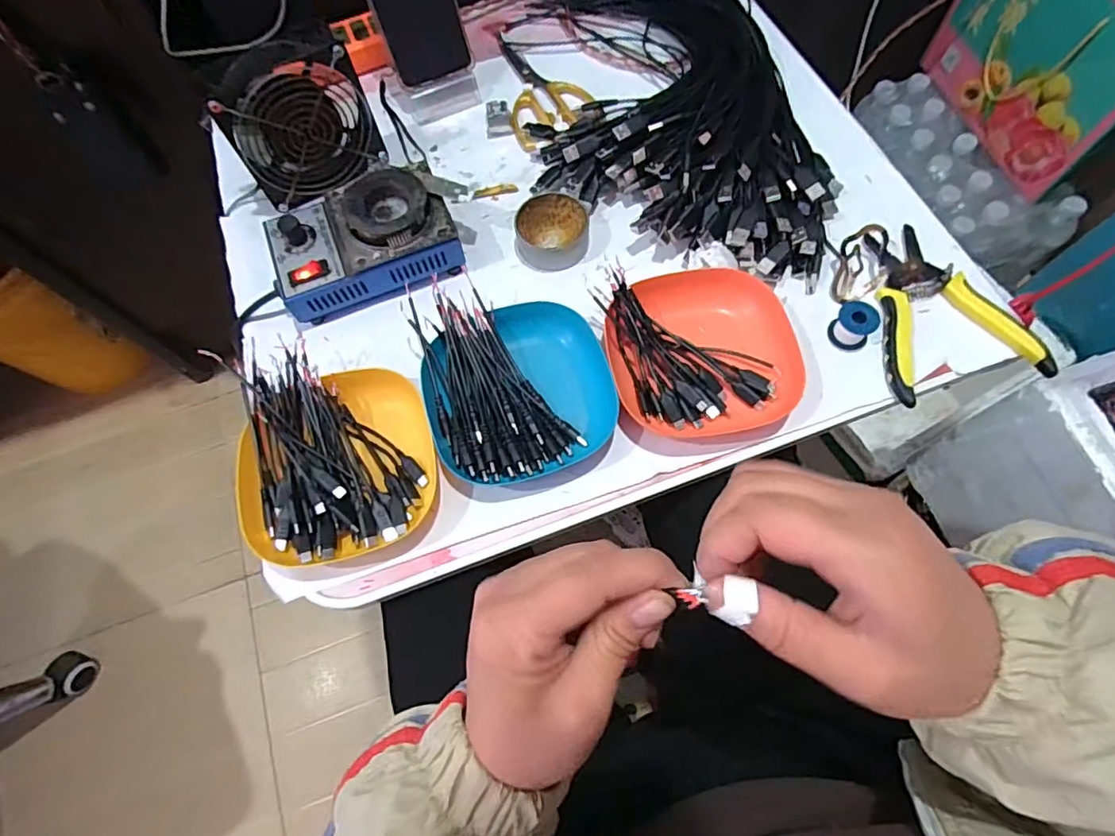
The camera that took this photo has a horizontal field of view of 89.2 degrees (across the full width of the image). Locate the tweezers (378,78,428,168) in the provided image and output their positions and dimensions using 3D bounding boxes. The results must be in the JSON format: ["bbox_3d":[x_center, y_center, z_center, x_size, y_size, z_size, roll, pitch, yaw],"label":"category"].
[{"bbox_3d":[-0.161,-0.297,0.573,0.016,0.017,0.113,-26,70,-7],"label":"tweezers"}]

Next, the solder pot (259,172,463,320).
[{"bbox_3d":[-0.164,-0.150,0.482,0.152,0.063,0.100,-16,69,-4],"label":"solder pot"}]

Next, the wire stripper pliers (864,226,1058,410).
[{"bbox_3d":[0.310,-0.088,0.453,0.117,0.016,0.157,-4,68,1],"label":"wire stripper pliers"}]

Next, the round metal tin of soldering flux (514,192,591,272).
[{"bbox_3d":[-0.004,-0.163,0.498,0.063,0.025,0.062,-3,68,2],"label":"round metal tin of soldering flux"}]

